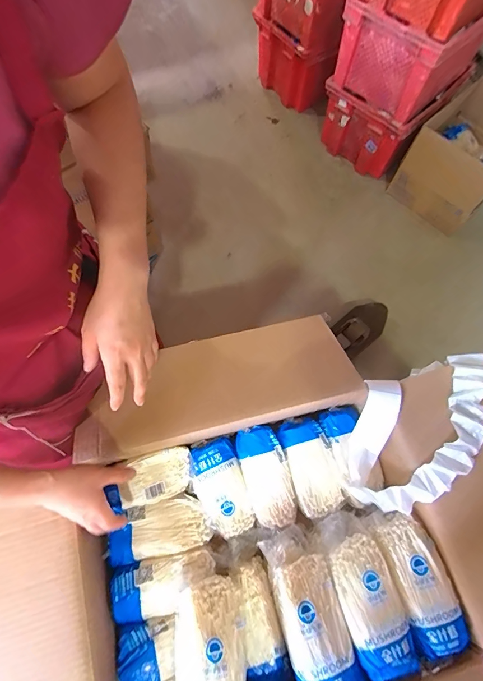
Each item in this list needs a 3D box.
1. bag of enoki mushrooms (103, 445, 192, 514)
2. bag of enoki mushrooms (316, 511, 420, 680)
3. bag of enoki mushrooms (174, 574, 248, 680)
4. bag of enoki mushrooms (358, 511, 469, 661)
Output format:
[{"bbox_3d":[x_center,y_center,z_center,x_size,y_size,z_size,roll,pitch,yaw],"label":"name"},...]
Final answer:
[{"bbox_3d":[-0.146,0.225,0.564,0.133,0.034,0.070,-19,70,-9],"label":"bag of enoki mushrooms"},{"bbox_3d":[0.178,0.361,0.497,0.090,0.070,0.199,-12,64,-9],"label":"bag of enoki mushrooms"},{"bbox_3d":[-0.039,0.413,0.447,0.099,0.048,0.173,-3,69,-3],"label":"bag of enoki mushrooms"},{"bbox_3d":[0.251,0.342,0.502,0.080,0.055,0.173,-16,70,-8],"label":"bag of enoki mushrooms"}]

